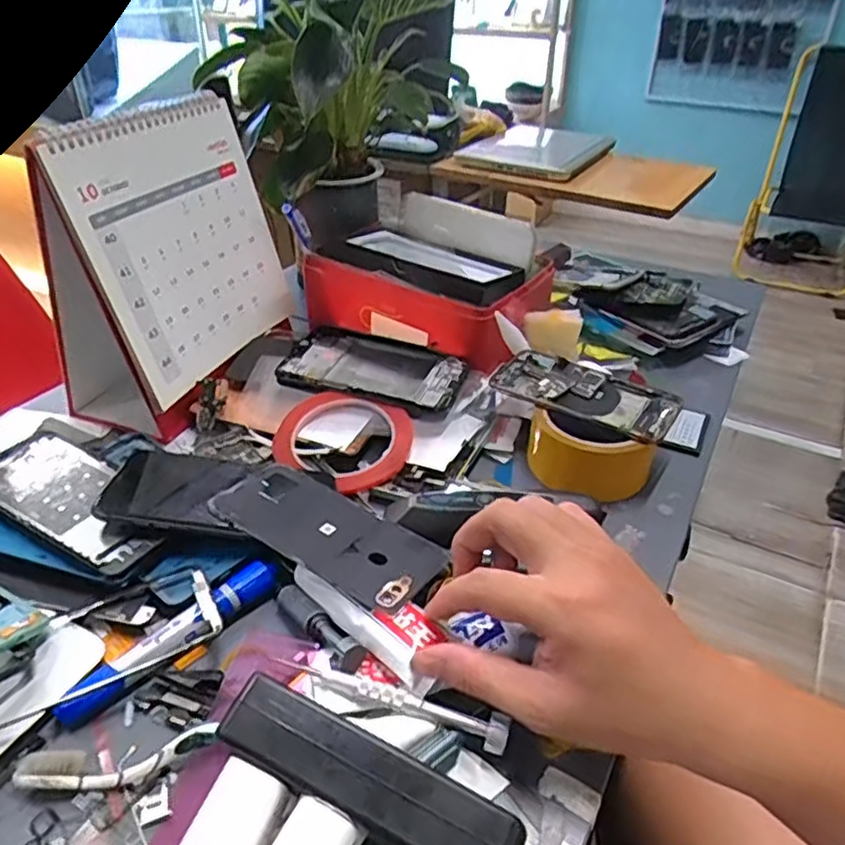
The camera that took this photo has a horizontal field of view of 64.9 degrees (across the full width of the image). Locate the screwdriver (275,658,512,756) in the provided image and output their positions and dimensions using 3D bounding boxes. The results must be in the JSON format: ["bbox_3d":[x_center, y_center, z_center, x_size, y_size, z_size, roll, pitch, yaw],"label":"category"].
[{"bbox_3d":[-0.014,0.141,0.342,0.119,0.011,0.012,13,36,15],"label":"screwdriver"}]

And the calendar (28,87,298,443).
[{"bbox_3d":[-0.216,-0.133,0.564,0.107,0.197,0.214,14,36,16],"label":"calendar"}]

